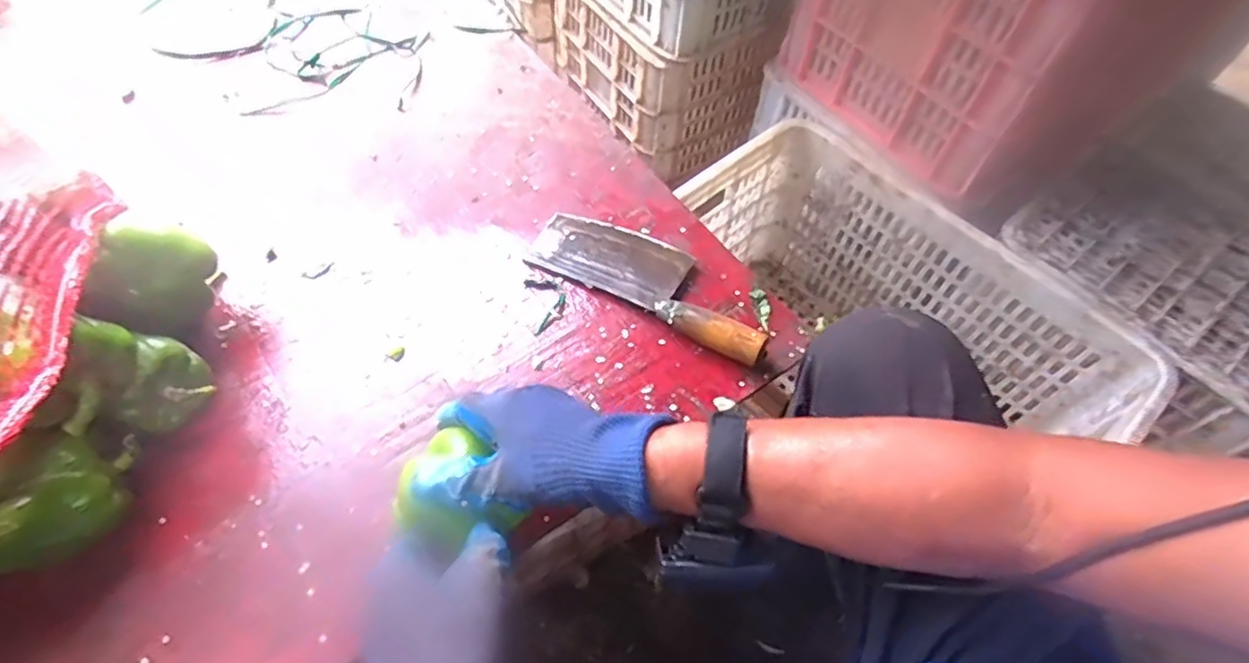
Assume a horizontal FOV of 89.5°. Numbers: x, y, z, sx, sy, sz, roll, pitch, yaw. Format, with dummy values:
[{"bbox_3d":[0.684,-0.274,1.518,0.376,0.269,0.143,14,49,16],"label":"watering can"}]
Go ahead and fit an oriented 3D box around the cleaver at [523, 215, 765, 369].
[{"bbox_3d":[0.027,-0.057,0.598,0.246,0.034,0.087,28,61,14],"label":"cleaver"}]

